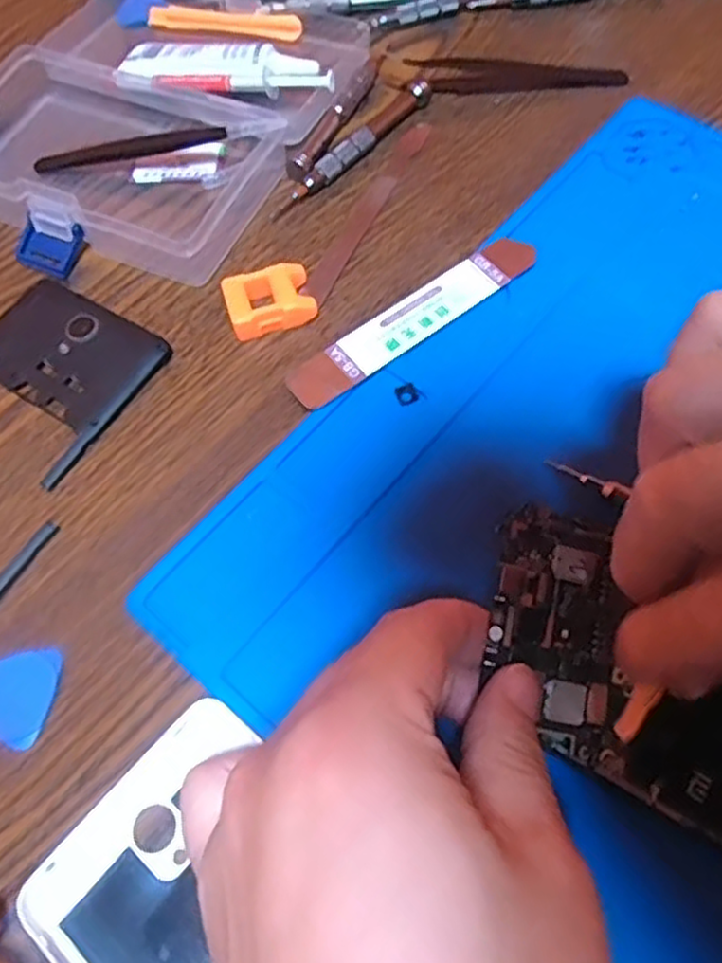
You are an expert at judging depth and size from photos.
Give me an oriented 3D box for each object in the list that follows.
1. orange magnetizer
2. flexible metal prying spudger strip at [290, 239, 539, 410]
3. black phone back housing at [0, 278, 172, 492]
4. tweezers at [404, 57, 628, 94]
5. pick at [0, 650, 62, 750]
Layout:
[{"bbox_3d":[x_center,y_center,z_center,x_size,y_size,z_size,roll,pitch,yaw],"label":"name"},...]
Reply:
[{"bbox_3d":[-0.037,-0.073,0.288,0.034,0.013,0.025,-19,64,-6],"label":"orange magnetizer"},{"bbox_3d":[0.022,-0.064,0.284,0.116,0.006,0.020,-35,66,-14],"label":"flexible metal prying spudger strip"},{"bbox_3d":[-0.133,-0.034,0.277,0.075,0.006,0.098,29,68,16],"label":"black phone back housing"},{"bbox_3d":[0.076,-0.196,0.342,0.101,0.012,0.012,0,63,3],"label":"tweezers"},{"bbox_3d":[-0.112,0.067,0.226,0.027,0.004,0.029,11,64,9],"label":"pick"}]

